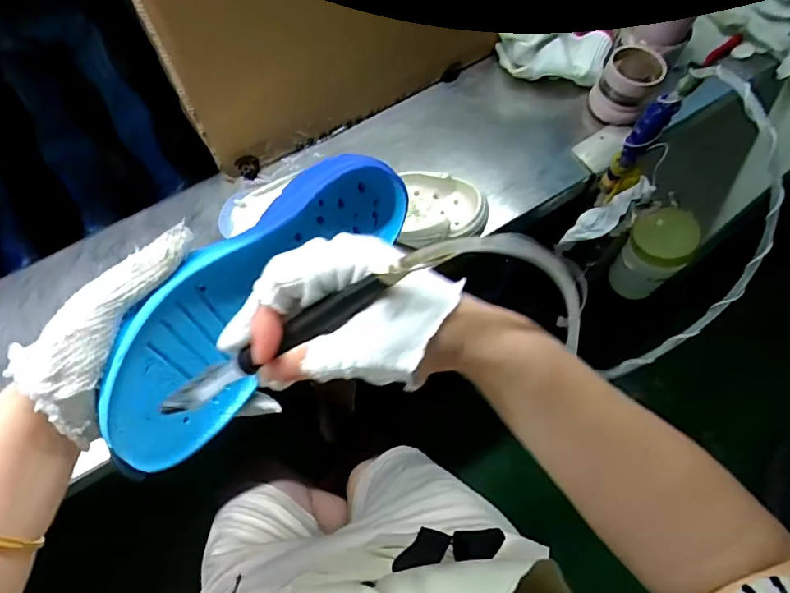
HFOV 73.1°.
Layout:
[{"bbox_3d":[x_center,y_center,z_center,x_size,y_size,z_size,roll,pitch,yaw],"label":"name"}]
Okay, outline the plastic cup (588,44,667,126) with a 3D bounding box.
[{"bbox_3d":[0.280,-0.256,0.645,0.069,0.067,0.066,24,67,13],"label":"plastic cup"}]

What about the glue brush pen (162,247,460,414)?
[{"bbox_3d":[-0.049,0.019,0.269,0.179,0.016,0.013,-29,63,18],"label":"glue brush pen"}]

